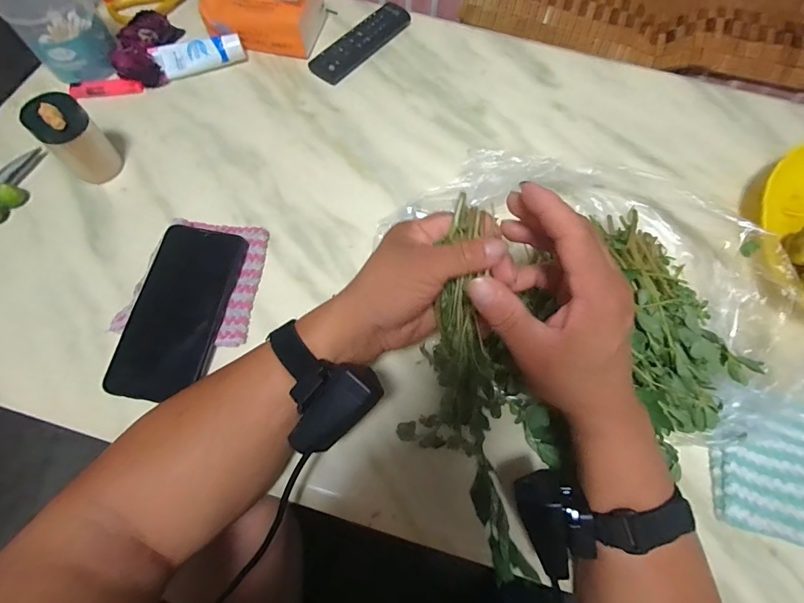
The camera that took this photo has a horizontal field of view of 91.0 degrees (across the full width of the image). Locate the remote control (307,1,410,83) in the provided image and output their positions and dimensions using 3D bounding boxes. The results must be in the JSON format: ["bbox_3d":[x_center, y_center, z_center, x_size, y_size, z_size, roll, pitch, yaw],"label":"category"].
[{"bbox_3d":[-0.053,-0.353,0.534,0.047,0.020,0.169,37,70,12],"label":"remote control"}]

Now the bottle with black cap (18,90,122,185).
[{"bbox_3d":[-0.336,-0.166,0.407,0.046,0.082,0.051,39,71,13],"label":"bottle with black cap"}]

